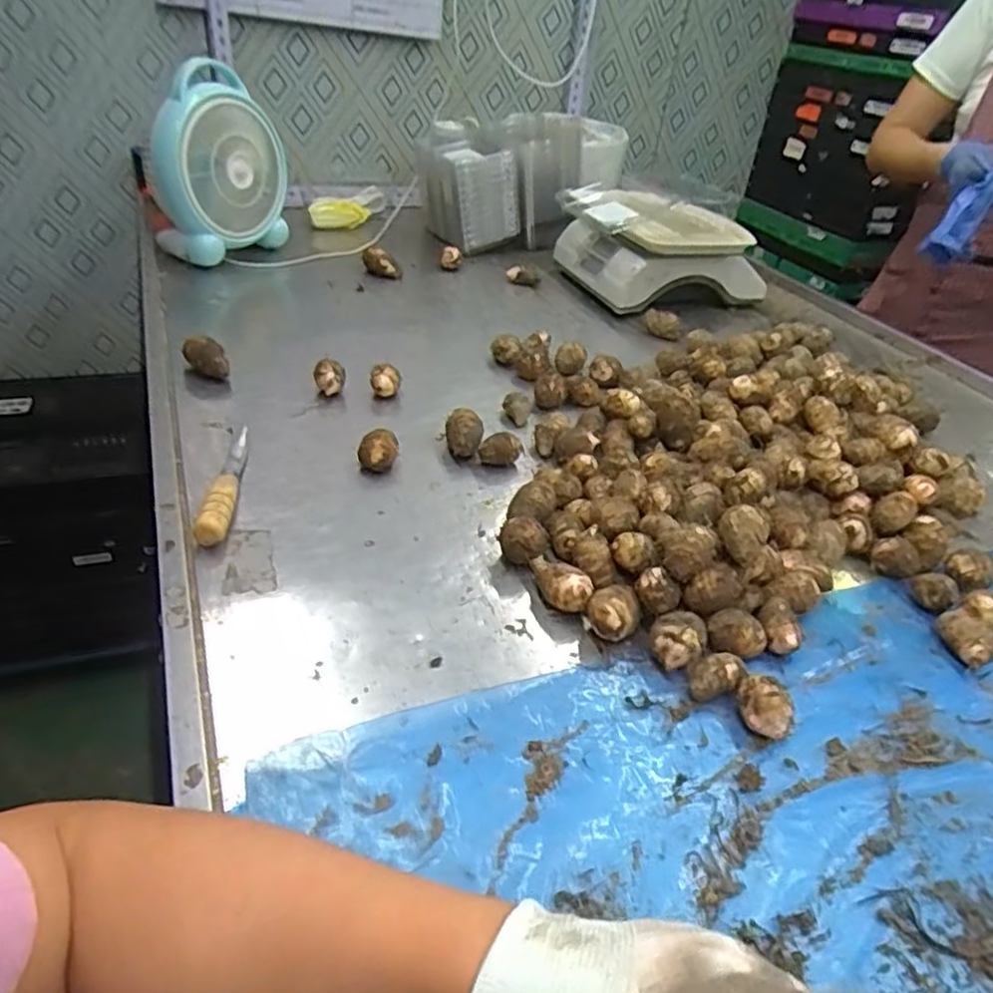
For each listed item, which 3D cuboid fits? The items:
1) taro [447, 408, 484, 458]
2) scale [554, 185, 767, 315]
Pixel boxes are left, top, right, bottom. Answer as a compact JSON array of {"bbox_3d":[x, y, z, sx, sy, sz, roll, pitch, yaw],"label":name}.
[{"bbox_3d":[-0.034,-0.063,0.724,0.039,0.046,0.043,0,38,-8],"label":"taro"},{"bbox_3d":[0.273,-0.411,1.144,0.279,0.149,0.246,-11,40,-22],"label":"scale"}]

